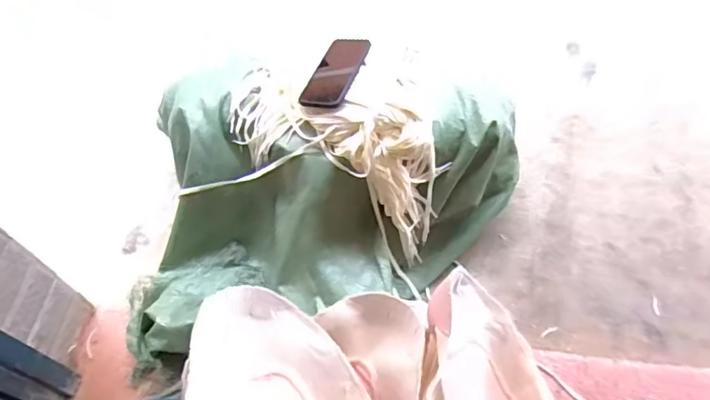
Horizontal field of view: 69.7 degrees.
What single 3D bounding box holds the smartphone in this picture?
[{"bbox_3d":[-0.035,-0.226,0.902,0.082,0.012,0.164,11,63,22],"label":"smartphone"}]

